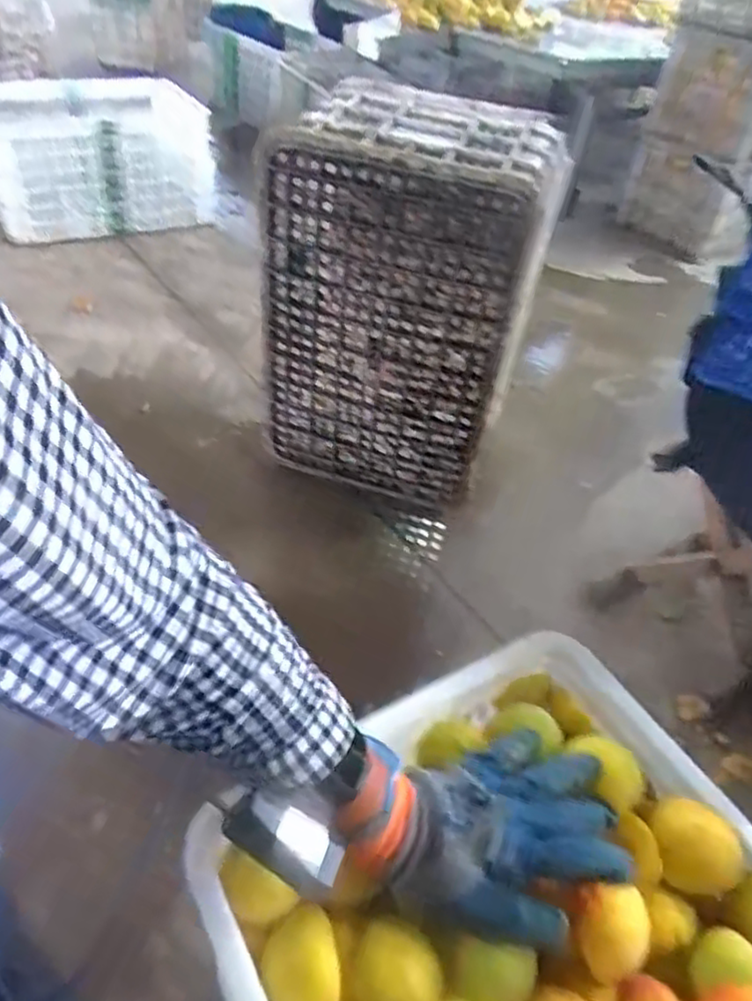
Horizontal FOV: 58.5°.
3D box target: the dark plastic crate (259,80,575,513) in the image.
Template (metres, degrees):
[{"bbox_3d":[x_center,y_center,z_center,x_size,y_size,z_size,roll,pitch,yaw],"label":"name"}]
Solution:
[{"bbox_3d":[0.035,-0.249,0.980,0.337,0.553,0.241,21,46,15],"label":"dark plastic crate"}]

